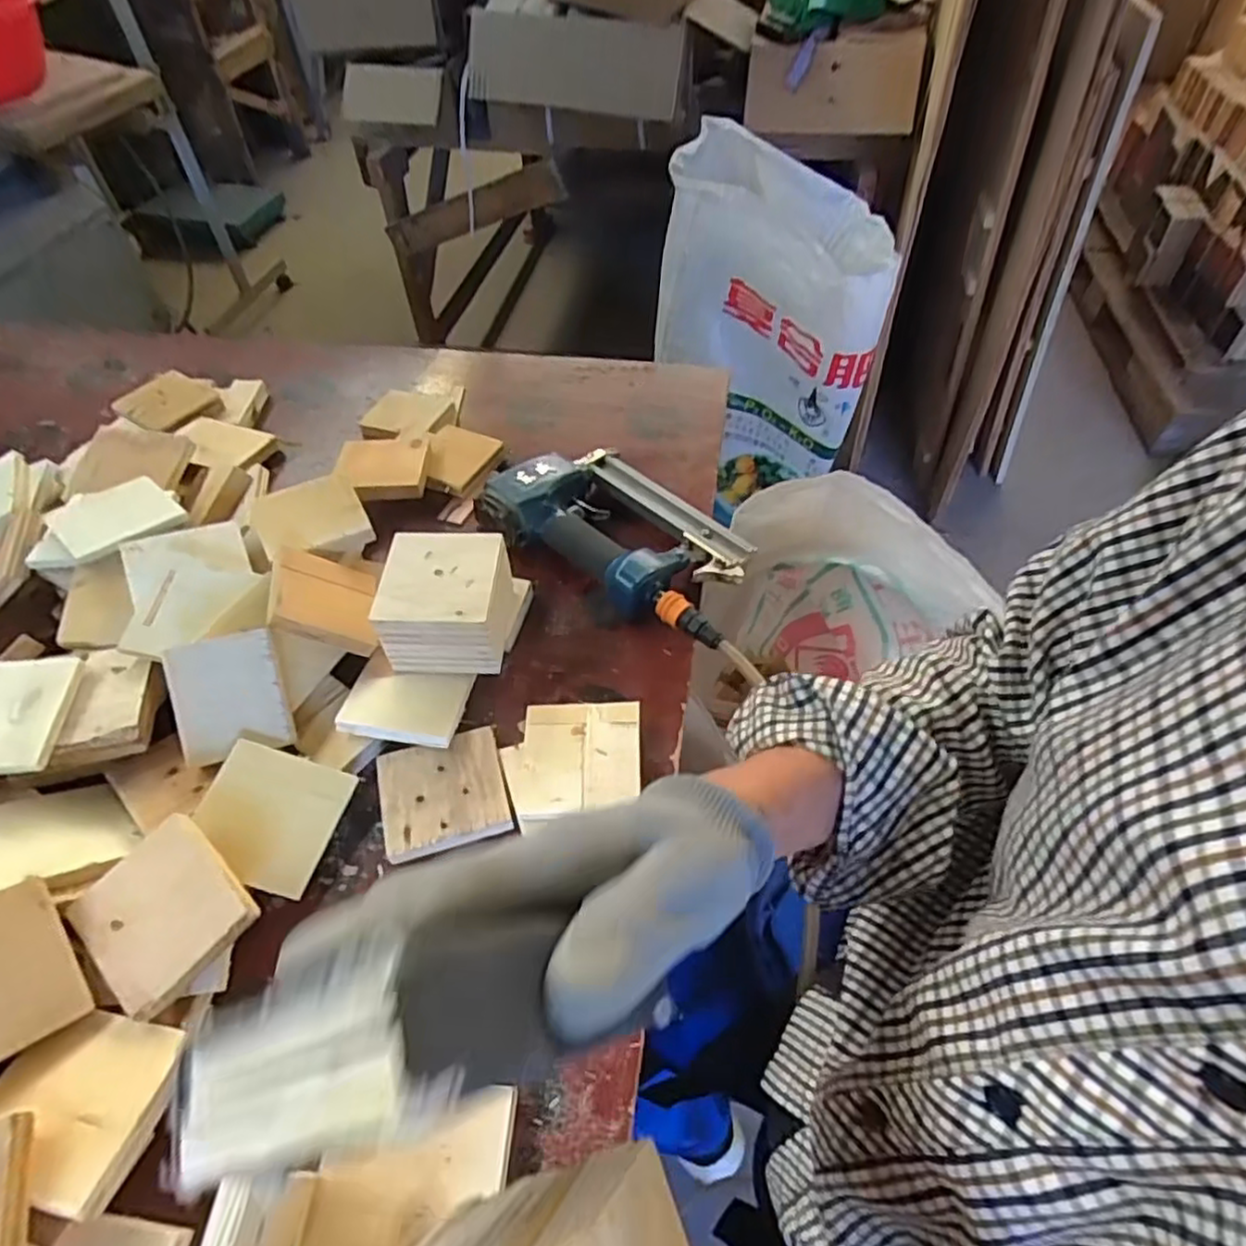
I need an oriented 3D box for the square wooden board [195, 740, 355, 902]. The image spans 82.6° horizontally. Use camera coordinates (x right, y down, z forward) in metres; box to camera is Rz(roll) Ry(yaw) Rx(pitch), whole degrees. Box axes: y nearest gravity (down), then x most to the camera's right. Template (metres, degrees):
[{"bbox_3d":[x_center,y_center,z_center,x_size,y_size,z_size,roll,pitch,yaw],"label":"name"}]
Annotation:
[{"bbox_3d":[-0.251,0.137,0.504,0.088,0.006,0.088,24,65,-7],"label":"square wooden board"}]

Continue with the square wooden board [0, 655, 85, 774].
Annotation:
[{"bbox_3d":[-0.450,0.065,0.508,0.088,0.015,0.092,-2,54,-7],"label":"square wooden board"}]

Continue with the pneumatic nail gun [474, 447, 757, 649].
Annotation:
[{"bbox_3d":[0.009,-0.091,0.672,0.258,0.067,0.165,27,57,22],"label":"pneumatic nail gun"}]

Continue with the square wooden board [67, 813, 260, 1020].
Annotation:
[{"bbox_3d":[-0.289,0.181,0.445,0.092,0.009,0.083,39,68,18],"label":"square wooden board"}]

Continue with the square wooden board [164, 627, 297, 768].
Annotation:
[{"bbox_3d":[-0.290,0.053,0.525,0.073,0.013,0.088,-12,92,-29],"label":"square wooden board"}]

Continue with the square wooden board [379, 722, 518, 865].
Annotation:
[{"bbox_3d":[-0.135,0.127,0.532,0.092,0.010,0.085,-14,52,-9],"label":"square wooden board"}]

